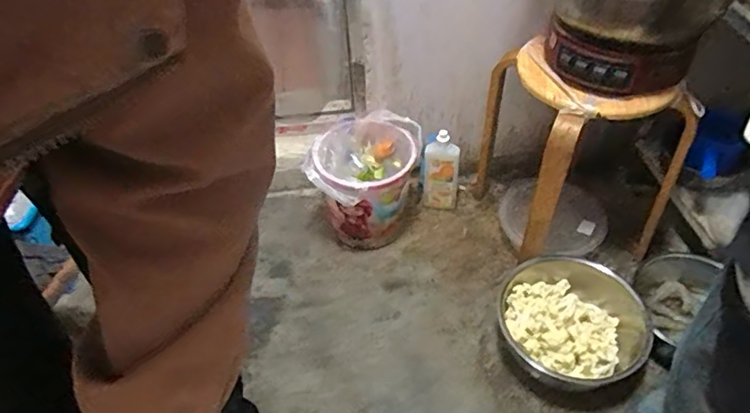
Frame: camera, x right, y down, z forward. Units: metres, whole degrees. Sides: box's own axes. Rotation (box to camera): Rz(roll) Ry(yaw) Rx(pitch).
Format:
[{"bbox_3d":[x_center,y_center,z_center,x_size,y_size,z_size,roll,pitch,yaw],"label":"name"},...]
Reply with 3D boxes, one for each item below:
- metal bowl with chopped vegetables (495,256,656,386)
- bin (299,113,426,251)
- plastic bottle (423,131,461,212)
[{"bbox_3d":[0.359,0.226,1.024,0.255,0.101,0.267,-1,45,1],"label":"metal bowl with chopped vegetables"},{"bbox_3d":[-0.016,-0.044,1.197,0.196,0.241,0.239,16,48,17],"label":"bin"},{"bbox_3d":[0.152,-0.076,1.238,0.081,0.195,0.055,2,46,4],"label":"plastic bottle"}]

